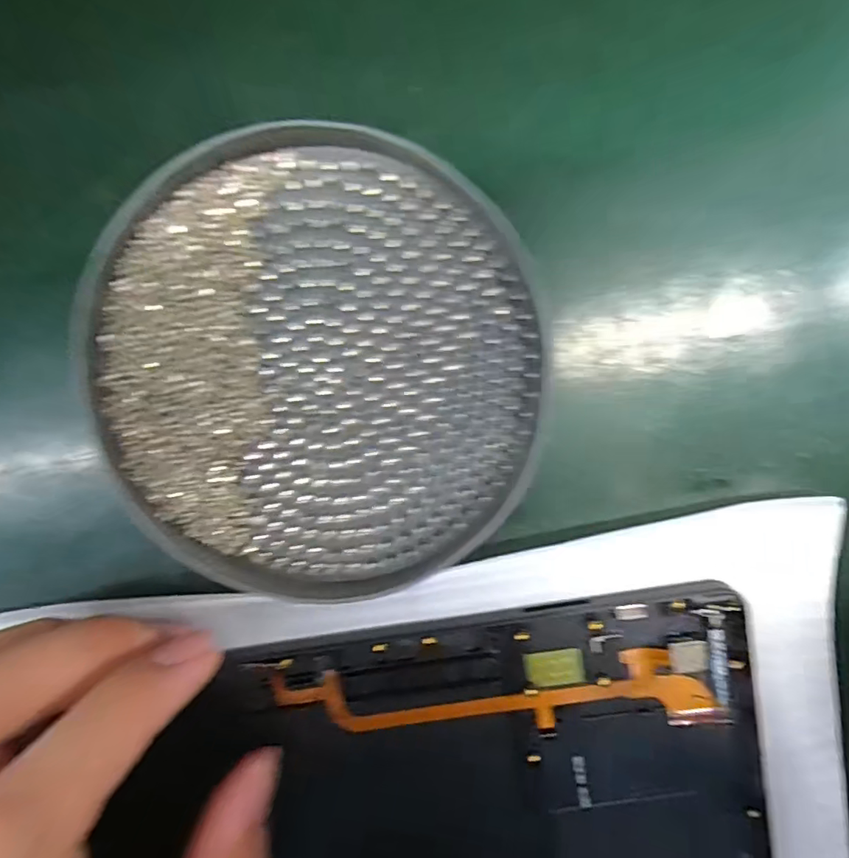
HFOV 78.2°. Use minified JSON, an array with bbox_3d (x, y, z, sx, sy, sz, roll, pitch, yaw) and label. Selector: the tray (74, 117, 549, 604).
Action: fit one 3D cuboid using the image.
[{"bbox_3d":[-0.026,-0.014,0.133,0.108,0.012,0.119,-19,94,4],"label":"tray"}]

